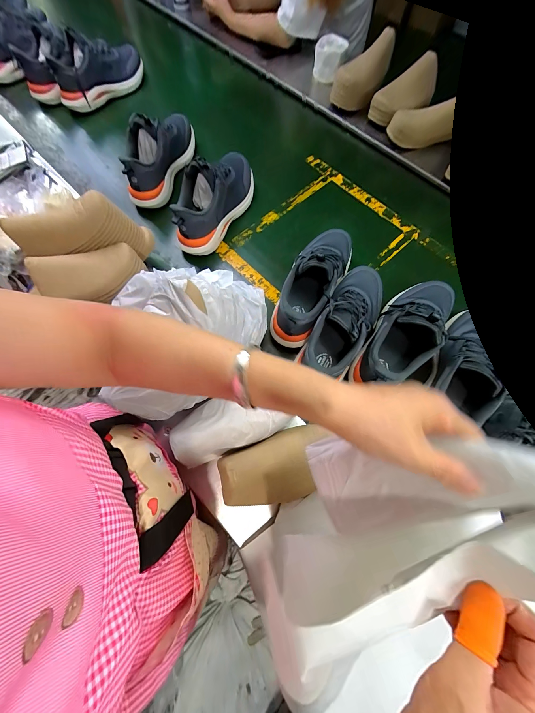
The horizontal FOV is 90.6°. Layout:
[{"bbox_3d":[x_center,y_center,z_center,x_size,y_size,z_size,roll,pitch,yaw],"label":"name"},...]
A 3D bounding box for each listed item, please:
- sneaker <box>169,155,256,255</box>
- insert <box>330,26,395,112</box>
[{"bbox_3d":[-0.138,-0.423,0.686,0.126,0.150,0.323,27,73,8],"label":"sneaker"},{"bbox_3d":[0.312,-0.921,0.860,0.230,0.094,0.111,-46,76,6],"label":"insert"}]

